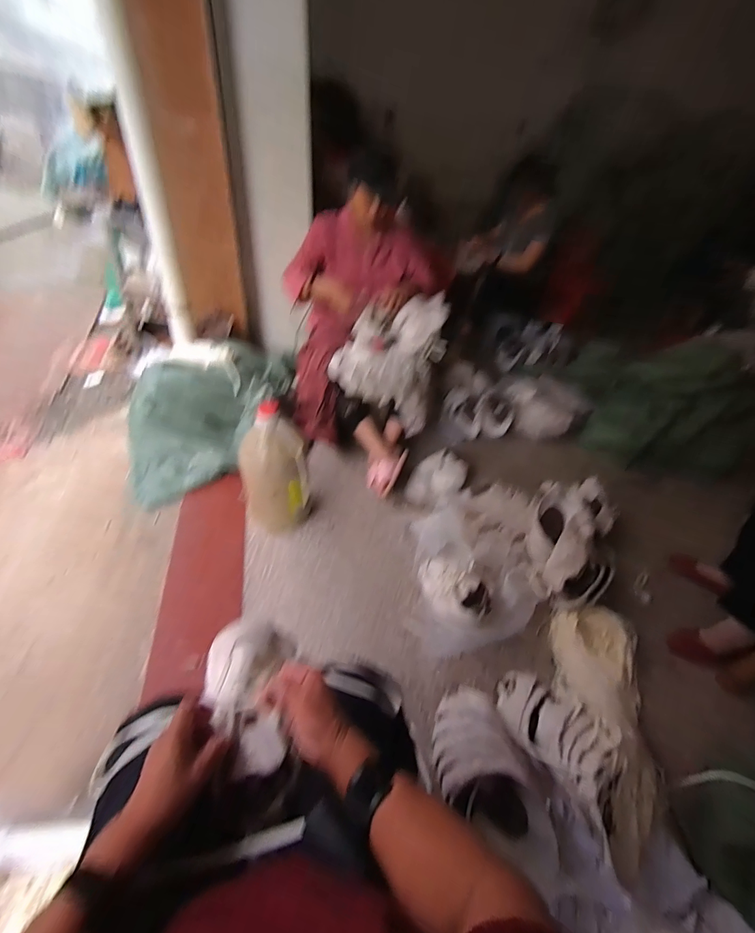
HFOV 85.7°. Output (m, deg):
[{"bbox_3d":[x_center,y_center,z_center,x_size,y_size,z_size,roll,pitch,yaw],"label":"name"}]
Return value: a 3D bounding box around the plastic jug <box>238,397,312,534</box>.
[{"bbox_3d":[-0.302,0.029,1.201,0.187,0.379,0.141,-12,44,-19],"label":"plastic jug"}]

